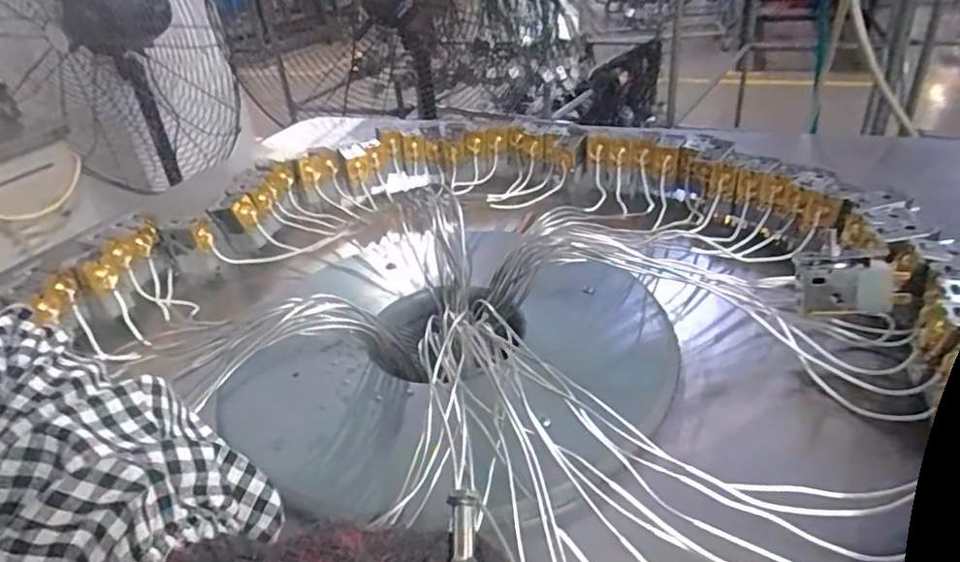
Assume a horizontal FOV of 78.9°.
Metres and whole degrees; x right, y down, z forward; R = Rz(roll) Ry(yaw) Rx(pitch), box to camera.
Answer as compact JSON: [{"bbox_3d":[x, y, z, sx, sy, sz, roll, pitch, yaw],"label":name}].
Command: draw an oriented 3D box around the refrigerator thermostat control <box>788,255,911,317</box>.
[{"bbox_3d":[0.227,0.006,0.359,0.060,0.043,0.019,7,33,19],"label":"refrigerator thermostat control"}]

